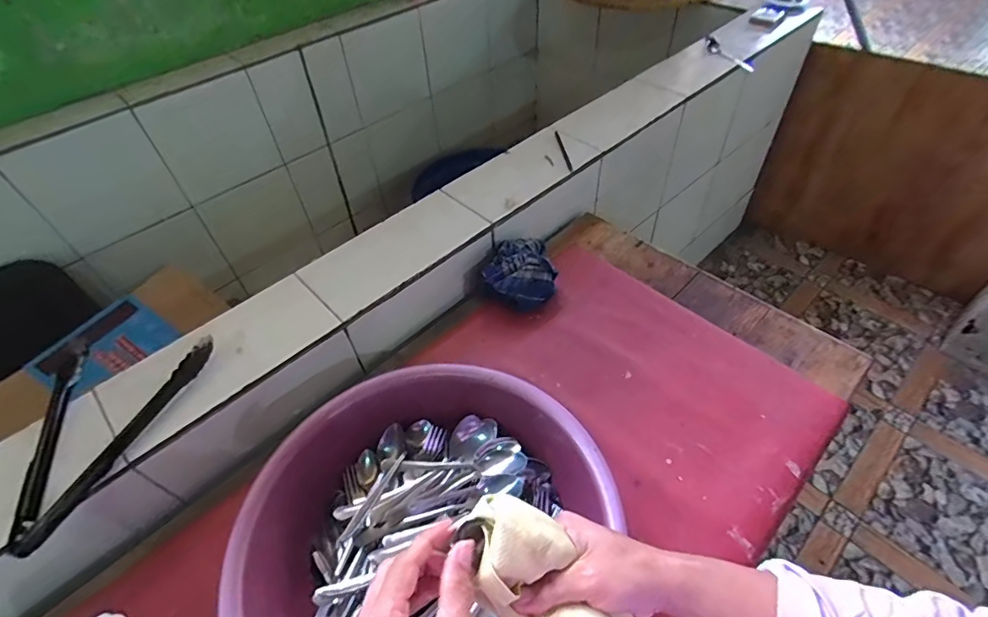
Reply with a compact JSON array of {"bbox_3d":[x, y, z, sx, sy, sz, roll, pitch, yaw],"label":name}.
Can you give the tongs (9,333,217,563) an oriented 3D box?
[{"bbox_3d":[-0.542,0.133,0.626,0.241,0.047,0.280,13,51,14],"label":"tongs"}]

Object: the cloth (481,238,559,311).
[{"bbox_3d":[0.043,-0.064,0.841,0.116,0.079,0.130,-6,49,-2],"label":"cloth"}]

